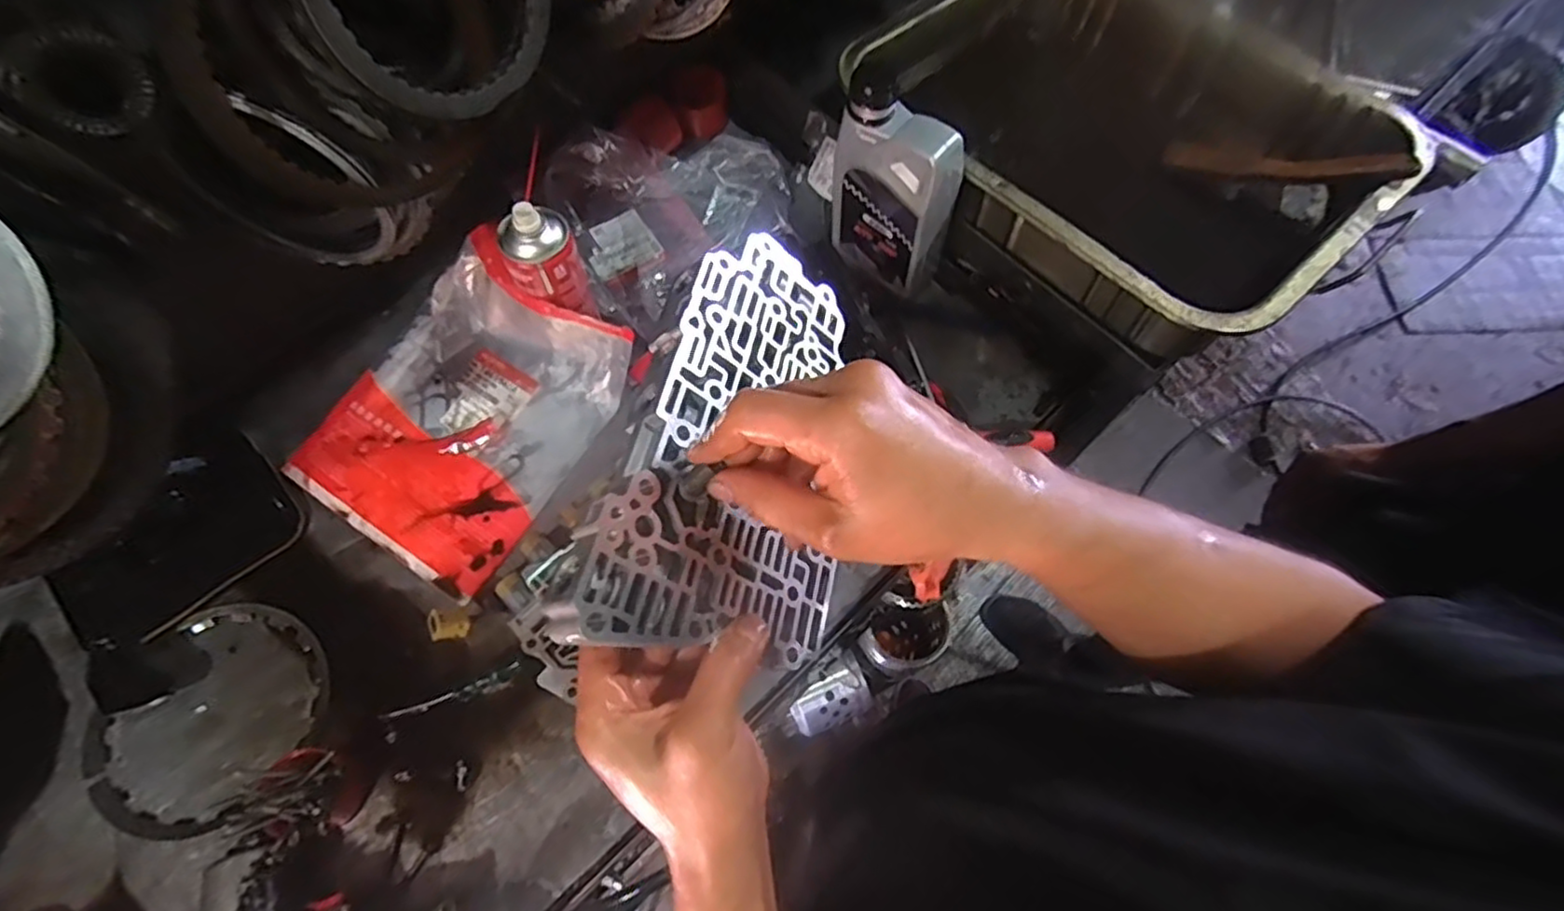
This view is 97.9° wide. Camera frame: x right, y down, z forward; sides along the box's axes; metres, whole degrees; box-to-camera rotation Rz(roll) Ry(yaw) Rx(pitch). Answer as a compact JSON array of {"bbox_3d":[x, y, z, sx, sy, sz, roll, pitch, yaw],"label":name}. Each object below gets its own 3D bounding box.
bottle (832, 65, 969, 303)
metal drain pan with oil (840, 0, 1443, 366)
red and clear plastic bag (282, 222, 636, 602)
[{"bbox_3d":[0.109,-0.260,0.662,0.118,0.197,0.062,39,73,14],"label":"bottle"},{"bbox_3d":[0.335,-0.333,0.710,0.375,0.125,0.488,-41,74,-15],"label":"metal drain pan with oil"},{"bbox_3d":[-0.321,-0.055,0.671,0.254,0.099,0.300,33,71,12],"label":"red and clear plastic bag"}]

